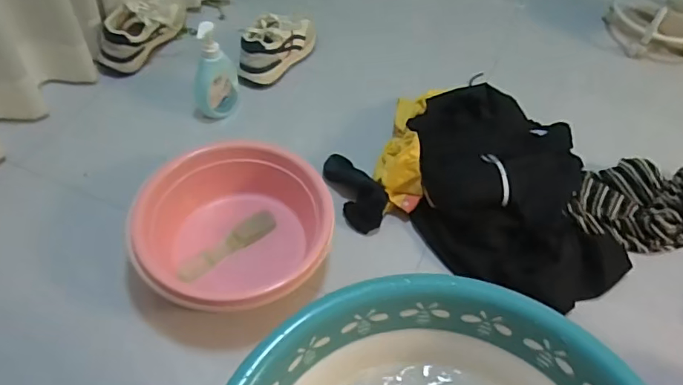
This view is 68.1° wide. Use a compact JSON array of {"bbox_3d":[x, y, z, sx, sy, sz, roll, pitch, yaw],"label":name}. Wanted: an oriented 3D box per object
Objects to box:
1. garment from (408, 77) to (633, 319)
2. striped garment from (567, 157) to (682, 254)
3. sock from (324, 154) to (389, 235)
[{"bbox_3d":[0.320,-0.008,0.942,0.346,0.129,0.412,-3,51,-7],"label":"garment"},{"bbox_3d":[0.664,0.030,0.973,0.402,0.066,0.233,20,52,12],"label":"striped garment"},{"bbox_3d":[0.024,-0.005,0.989,0.081,0.039,0.177,-22,56,-21],"label":"sock"}]

